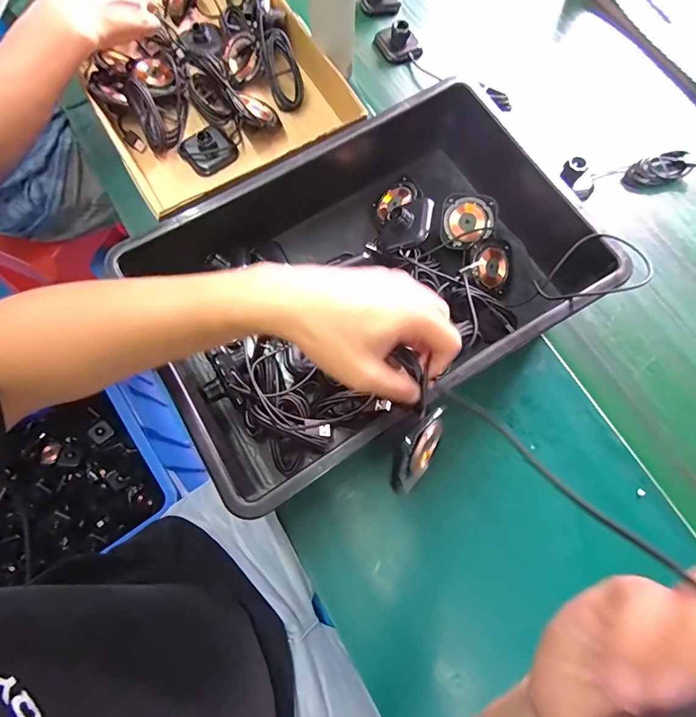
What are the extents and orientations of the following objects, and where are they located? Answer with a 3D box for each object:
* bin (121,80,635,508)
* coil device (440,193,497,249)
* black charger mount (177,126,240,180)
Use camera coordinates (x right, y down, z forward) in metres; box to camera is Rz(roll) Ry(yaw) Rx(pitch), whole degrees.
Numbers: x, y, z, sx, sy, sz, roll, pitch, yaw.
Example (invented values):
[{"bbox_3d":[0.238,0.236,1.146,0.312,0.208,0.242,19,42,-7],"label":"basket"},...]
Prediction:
[{"bbox_3d":[0.017,-0.075,0.419,0.404,0.093,0.270,-31,77,-10],"label":"bin"},{"bbox_3d":[0.133,-0.151,0.458,0.057,0.012,0.059,0,86,3],"label":"coil device"},{"bbox_3d":[-0.170,-0.254,0.504,0.056,0.021,0.055,-39,79,-12],"label":"black charger mount"}]

